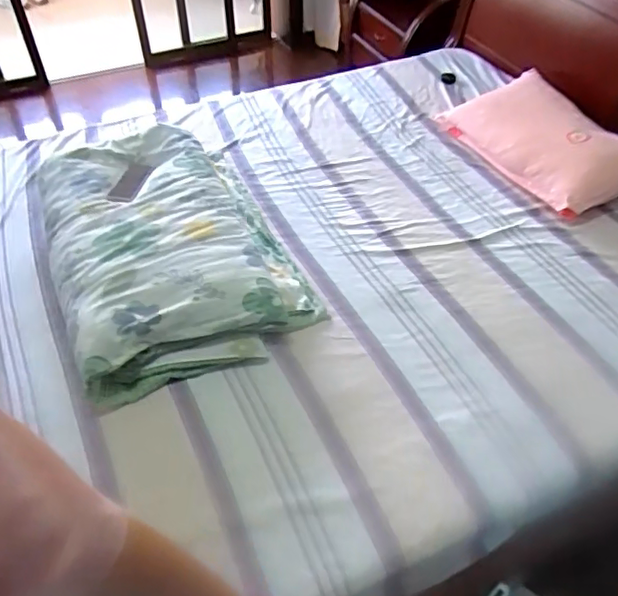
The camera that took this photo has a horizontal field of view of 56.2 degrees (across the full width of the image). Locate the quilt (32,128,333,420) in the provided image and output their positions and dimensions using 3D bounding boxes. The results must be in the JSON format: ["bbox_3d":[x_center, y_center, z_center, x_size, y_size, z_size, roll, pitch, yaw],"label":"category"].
[{"bbox_3d":[-0.375,-0.156,1.519,0.578,0.187,0.811,-19,50,-17],"label":"quilt"}]

